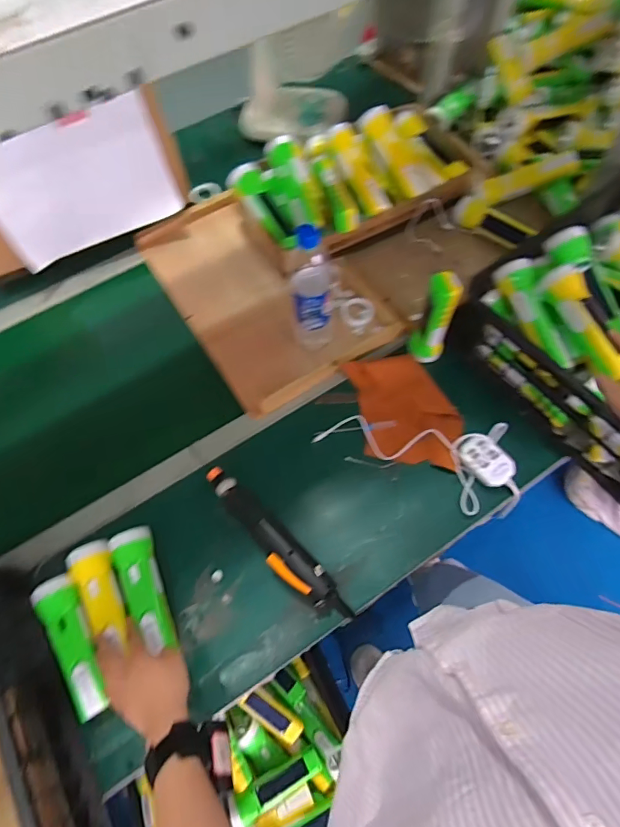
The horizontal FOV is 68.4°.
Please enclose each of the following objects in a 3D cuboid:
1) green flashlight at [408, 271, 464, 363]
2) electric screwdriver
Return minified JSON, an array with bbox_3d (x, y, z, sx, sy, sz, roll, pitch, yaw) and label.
[{"bbox_3d":[0.192,-0.143,0.698,0.053,0.157,0.048,25,69,12],"label":"green flashlight"},{"bbox_3d":[-0.048,0.178,0.628,0.275,0.039,0.050,42,74,18],"label":"electric screwdriver"}]

